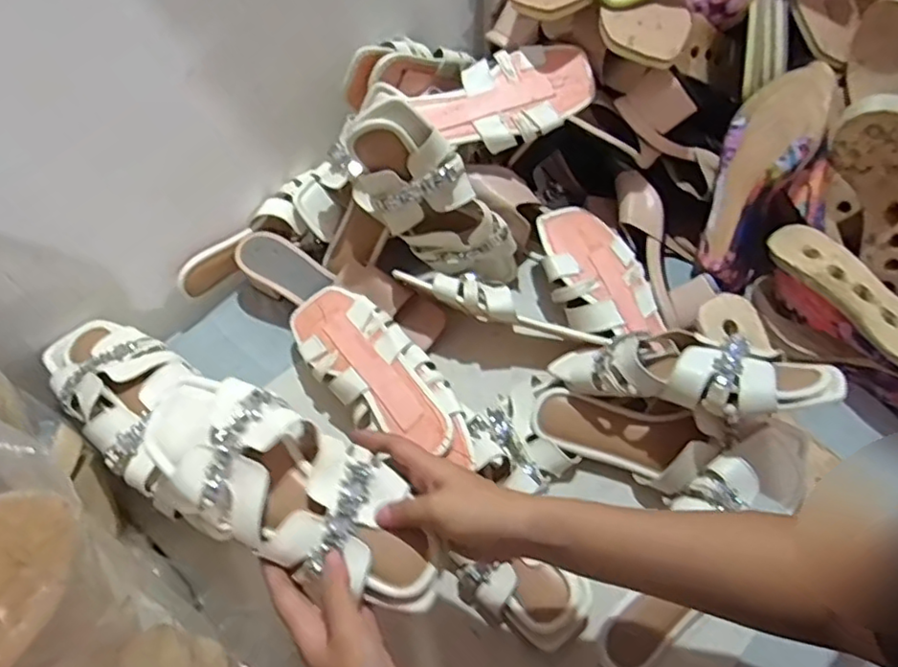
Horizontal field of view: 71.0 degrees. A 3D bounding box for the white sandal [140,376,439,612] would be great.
[{"bbox_3d":[-0.111,0.110,0.449,0.233,0.042,0.097,31,65,6],"label":"white sandal"}]

